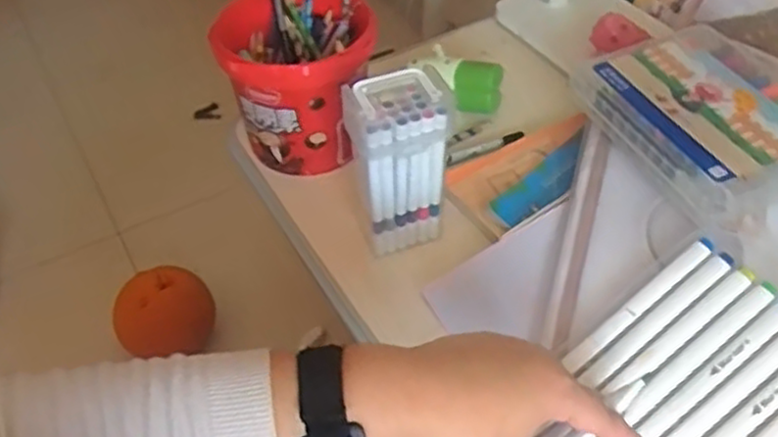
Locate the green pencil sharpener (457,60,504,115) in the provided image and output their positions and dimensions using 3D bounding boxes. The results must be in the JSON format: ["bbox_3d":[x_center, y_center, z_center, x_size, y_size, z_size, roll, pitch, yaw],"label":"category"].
[{"bbox_3d":[0.084,-0.122,0.686,0.044,0.044,0.036,3,48,4],"label":"green pencil sharpener"}]

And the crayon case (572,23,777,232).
[{"bbox_3d":[0.262,-0.085,0.570,0.169,0.035,0.177,-20,51,-16],"label":"crayon case"}]

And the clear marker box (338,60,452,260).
[{"bbox_3d":[0.006,-0.042,0.567,0.069,0.139,0.052,-18,50,-15],"label":"clear marker box"}]

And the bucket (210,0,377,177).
[{"bbox_3d":[-0.079,-0.122,0.651,0.130,0.124,0.128,-1,48,0],"label":"bucket"}]

